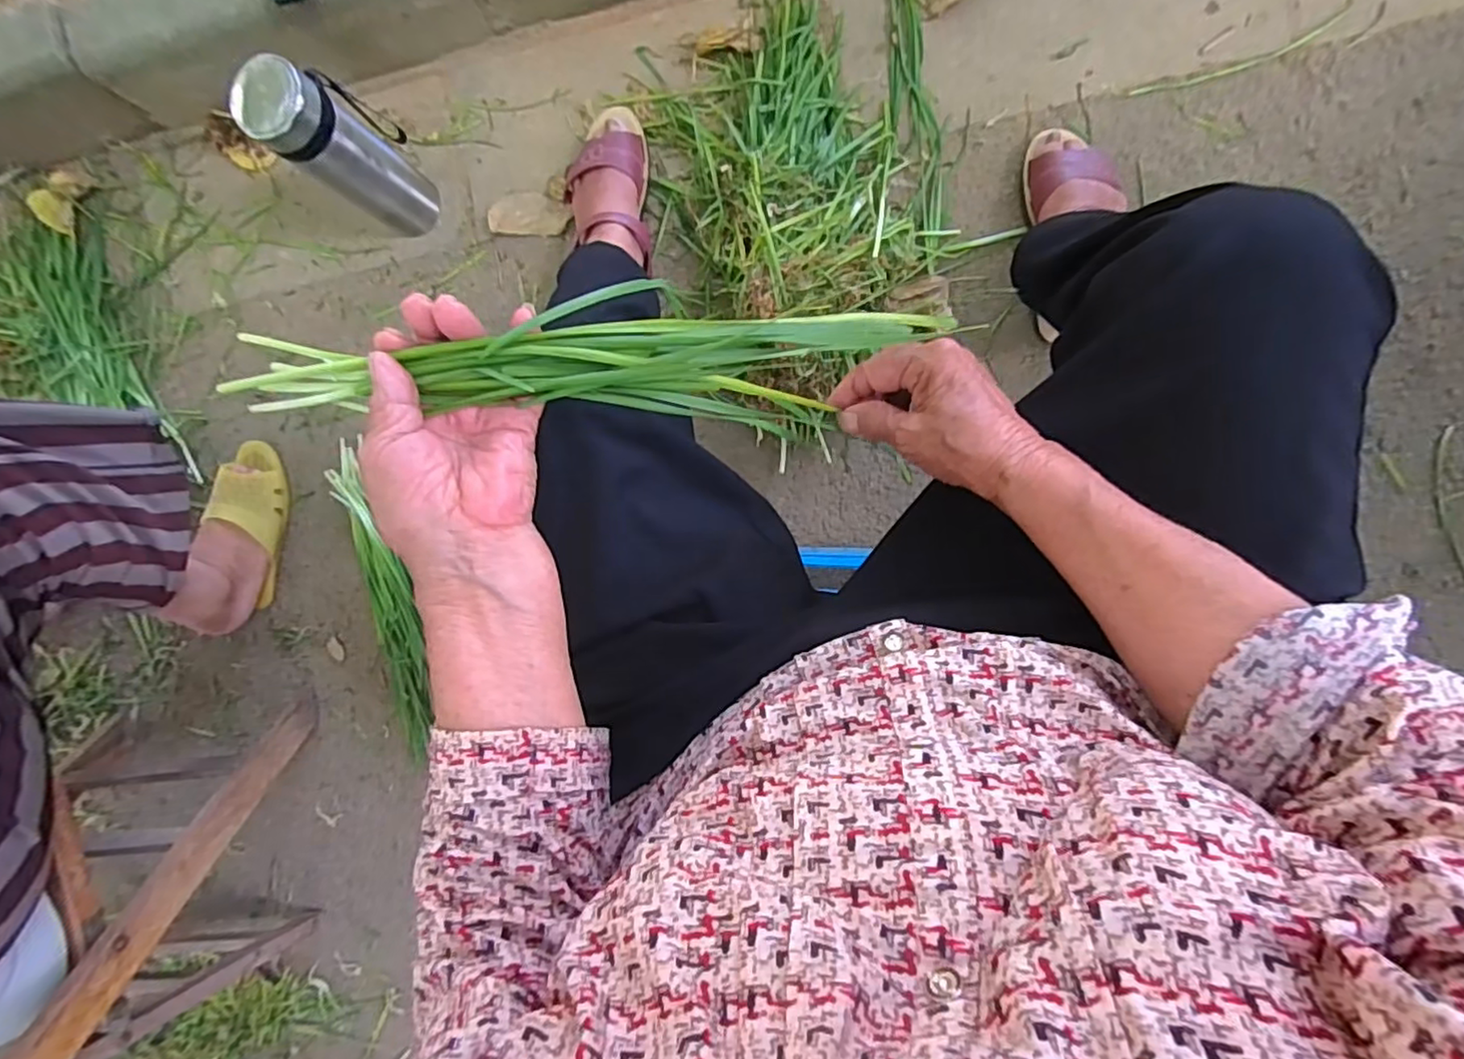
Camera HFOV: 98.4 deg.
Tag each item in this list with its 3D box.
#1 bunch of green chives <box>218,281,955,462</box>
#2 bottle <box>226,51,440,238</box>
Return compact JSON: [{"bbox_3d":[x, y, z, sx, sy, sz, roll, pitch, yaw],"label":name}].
[{"bbox_3d":[-0.068,-0.083,0.339,0.340,0.069,0.061,-3,95,-8],"label":"bunch of green chives"},{"bbox_3d":[-0.458,-0.456,0.752,0.108,0.220,0.103,41,97,5],"label":"bottle"}]

